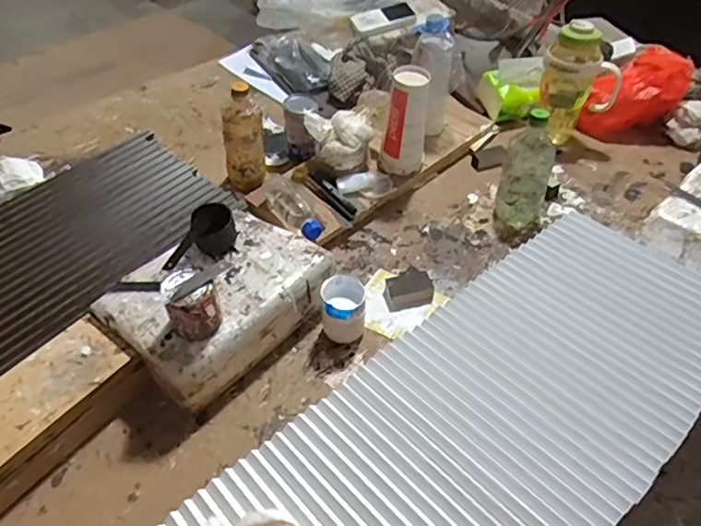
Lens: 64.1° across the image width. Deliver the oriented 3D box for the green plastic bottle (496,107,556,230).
[{"bbox_3d":[0.298,-0.159,0.944,0.081,0.179,0.070,28,53,21],"label":"green plastic bottle"}]

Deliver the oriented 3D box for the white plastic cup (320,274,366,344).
[{"bbox_3d":[-0.010,0.070,0.803,0.061,0.088,0.061,1,48,-1],"label":"white plastic cup"}]

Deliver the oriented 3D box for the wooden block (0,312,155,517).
[{"bbox_3d":[-0.409,0.211,0.664,0.120,0.078,0.324,29,51,23],"label":"wooden block"}]

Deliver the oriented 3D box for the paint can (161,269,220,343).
[{"bbox_3d":[-0.192,0.055,0.692,0.060,0.078,0.057,1,48,-1],"label":"paint can"}]

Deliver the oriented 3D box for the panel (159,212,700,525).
[{"bbox_3d":[0.147,0.170,0.591,0.731,0.032,0.284,-33,54,-30],"label":"panel"}]

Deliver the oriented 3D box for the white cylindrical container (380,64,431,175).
[{"bbox_3d":[0.096,-0.247,0.985,0.076,0.175,0.070,1,48,-1],"label":"white cylindrical container"}]

